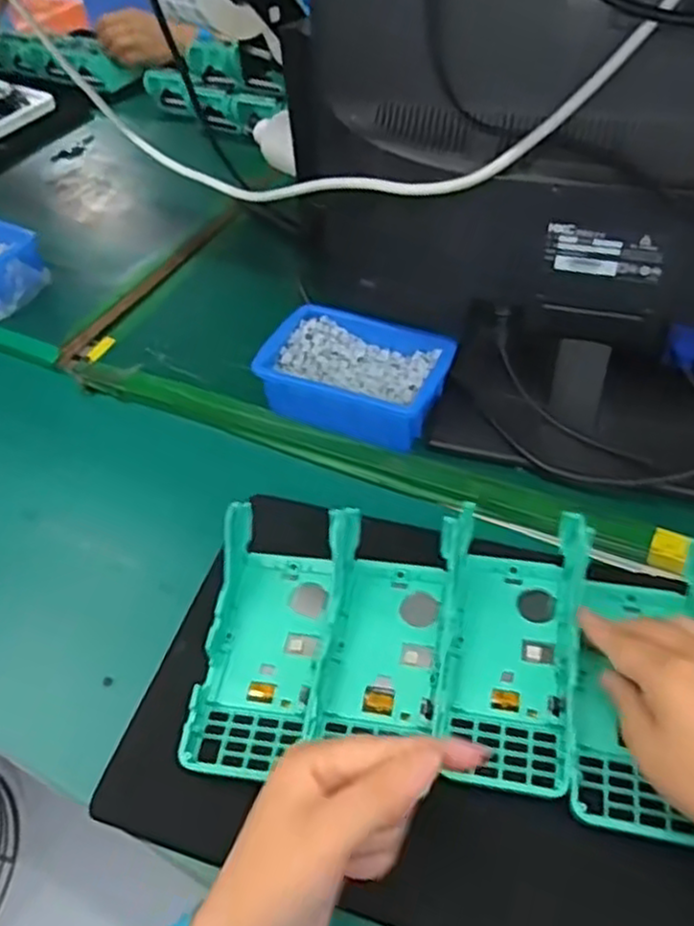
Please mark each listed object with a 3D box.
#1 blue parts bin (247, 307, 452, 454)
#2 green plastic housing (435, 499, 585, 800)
[{"bbox_3d":[0.011,-0.077,0.605,0.145,0.051,0.102,19,52,21],"label":"blue parts bin"},{"bbox_3d":[0.098,0.109,0.437,0.085,0.053,0.159,8,49,12],"label":"green plastic housing"}]

